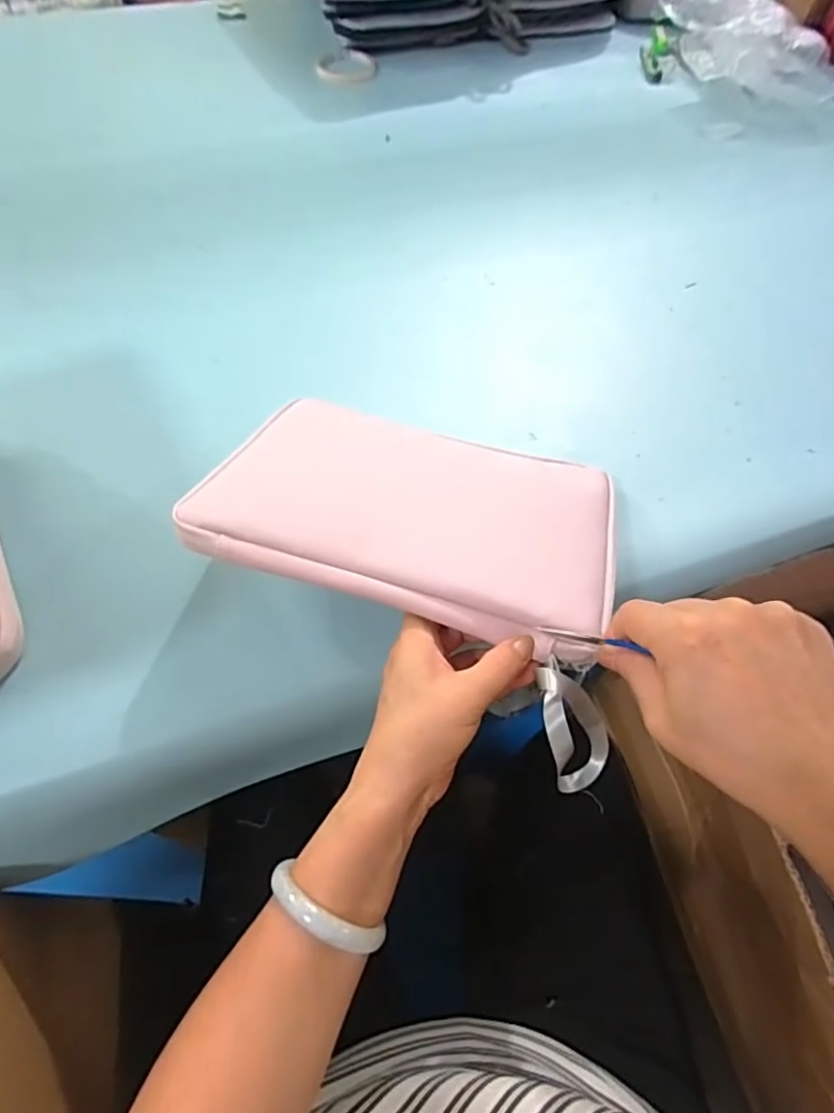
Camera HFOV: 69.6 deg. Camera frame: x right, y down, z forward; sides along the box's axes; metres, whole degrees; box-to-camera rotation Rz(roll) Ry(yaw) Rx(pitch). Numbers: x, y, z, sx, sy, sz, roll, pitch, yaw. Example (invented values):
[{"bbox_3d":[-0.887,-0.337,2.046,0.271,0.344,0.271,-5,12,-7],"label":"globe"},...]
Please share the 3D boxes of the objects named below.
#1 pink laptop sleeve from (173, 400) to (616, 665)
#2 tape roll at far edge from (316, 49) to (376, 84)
[{"bbox_3d":[0.002,-0.040,0.427,0.279,0.023,0.194,14,41,4],"label":"pink laptop sleeve"},{"bbox_3d":[-0.105,-0.739,0.905,0.084,0.007,0.099,17,60,7],"label":"tape roll at far edge"}]

